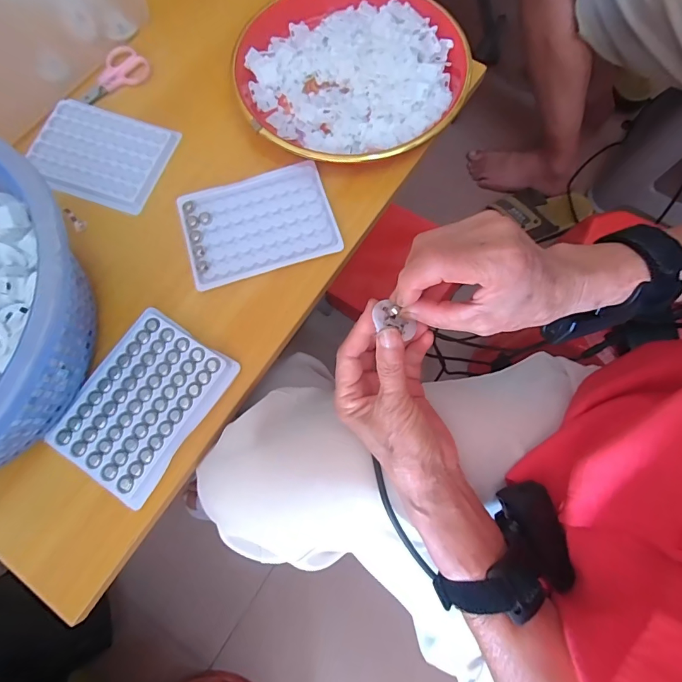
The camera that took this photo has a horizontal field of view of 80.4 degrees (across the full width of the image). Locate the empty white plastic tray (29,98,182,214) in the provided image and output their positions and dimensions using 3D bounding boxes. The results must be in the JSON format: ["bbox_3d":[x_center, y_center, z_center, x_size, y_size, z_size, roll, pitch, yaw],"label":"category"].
[{"bbox_3d":[-0.227,-0.176,0.378,0.123,0.007,0.091,17,76,6],"label":"empty white plastic tray"}]

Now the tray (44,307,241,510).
[{"bbox_3d":[-0.152,0.048,0.313,0.090,0.013,0.125,32,77,9],"label":"tray"}]

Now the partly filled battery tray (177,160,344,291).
[{"bbox_3d":[-0.073,-0.104,0.356,0.130,0.004,0.095,-17,75,-3],"label":"partly filled battery tray"}]

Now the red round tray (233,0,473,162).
[{"bbox_3d":[0.011,-0.259,0.388,0.213,0.026,0.206,0,75,1],"label":"red round tray"}]

